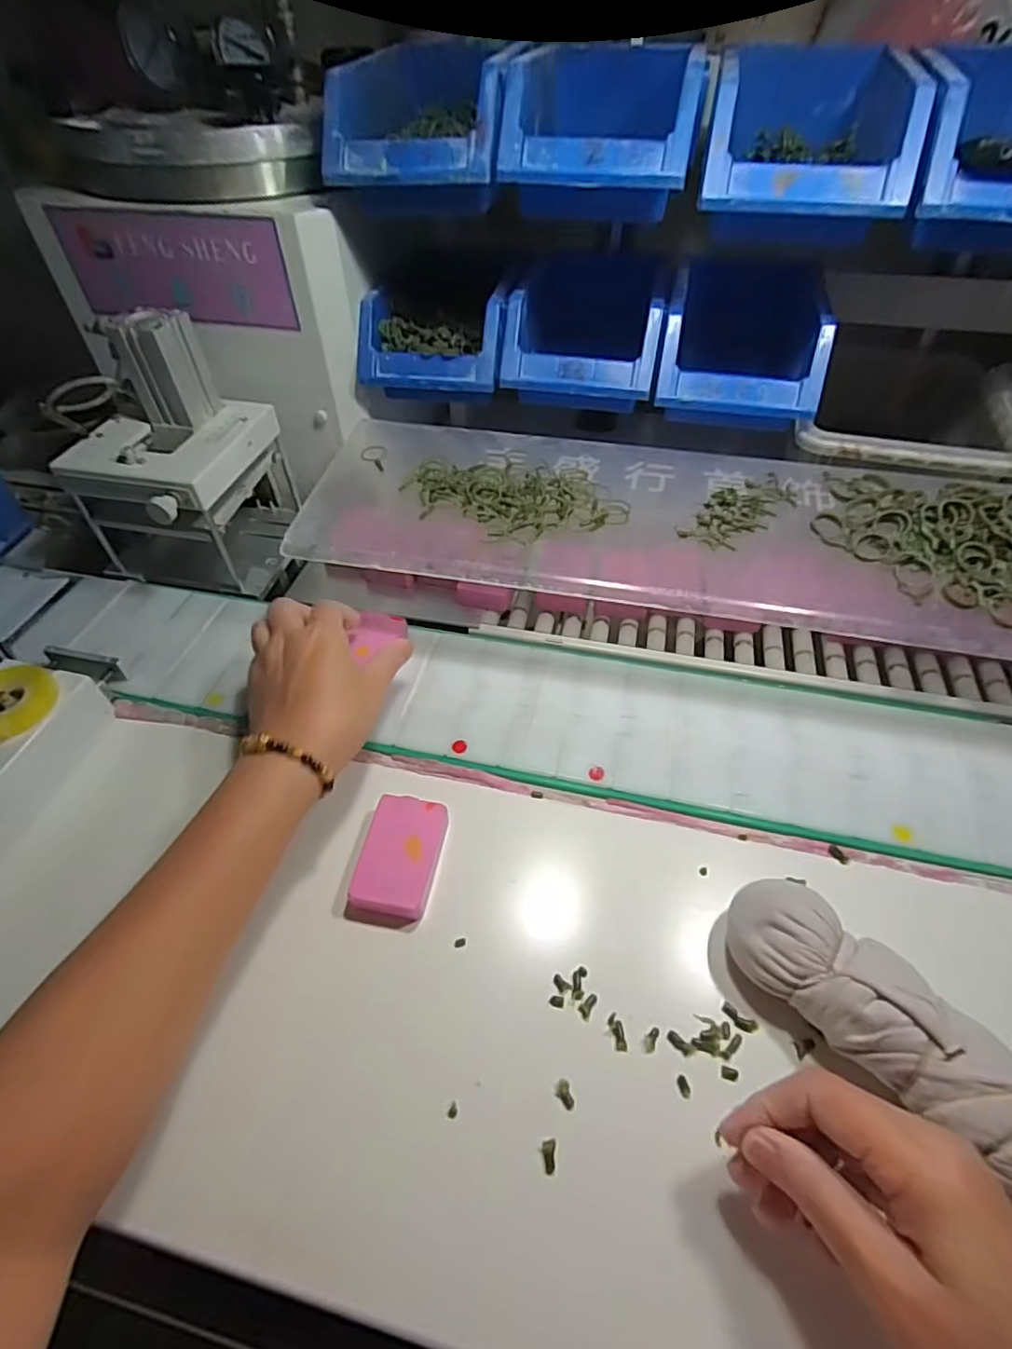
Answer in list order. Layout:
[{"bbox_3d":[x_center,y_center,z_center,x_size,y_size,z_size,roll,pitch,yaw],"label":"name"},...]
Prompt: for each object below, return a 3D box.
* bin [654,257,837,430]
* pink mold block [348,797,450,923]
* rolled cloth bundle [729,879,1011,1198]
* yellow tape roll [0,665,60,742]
[{"bbox_3d":[0.197,-0.280,0.529,0.121,0.092,0.188,11,52,8],"label":"bin"},{"bbox_3d":[-0.064,0.110,0.369,0.044,0.020,0.069,7,50,8],"label":"pink mold block"},{"bbox_3d":[0.193,0.178,0.283,0.050,0.063,0.193,-33,56,-24],"label":"rolled cloth bundle"},{"bbox_3d":[-0.331,0.018,0.402,0.053,0.010,0.059,13,49,-3],"label":"yellow tape roll"}]

